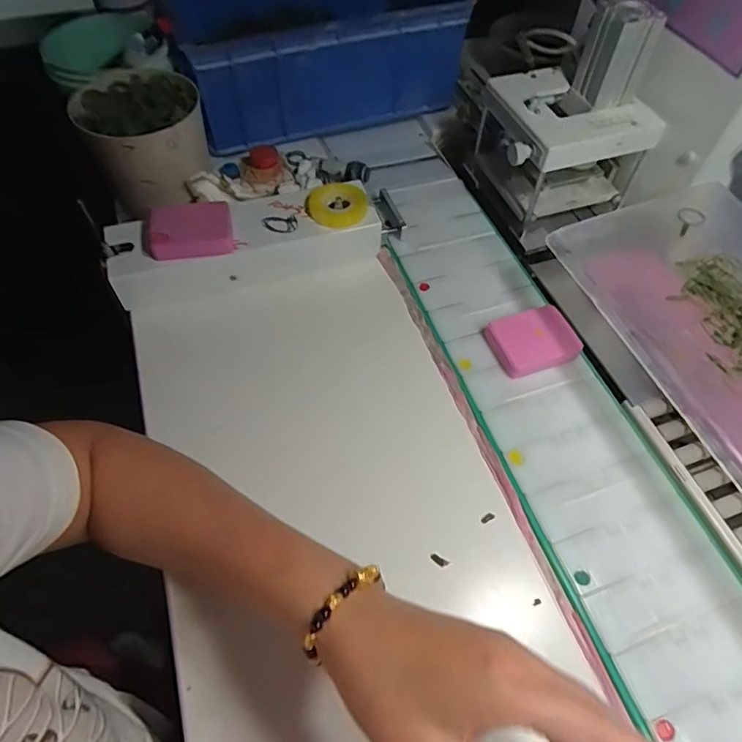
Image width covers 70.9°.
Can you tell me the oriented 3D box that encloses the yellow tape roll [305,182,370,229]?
[{"bbox_3d":[-0.033,-0.165,0.514,0.061,0.011,0.058,1,56,-1],"label":"yellow tape roll"}]

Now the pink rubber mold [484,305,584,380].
[{"bbox_3d":[0.146,-0.028,0.467,0.071,0.016,0.060,-15,58,-11],"label":"pink rubber mold"}]

